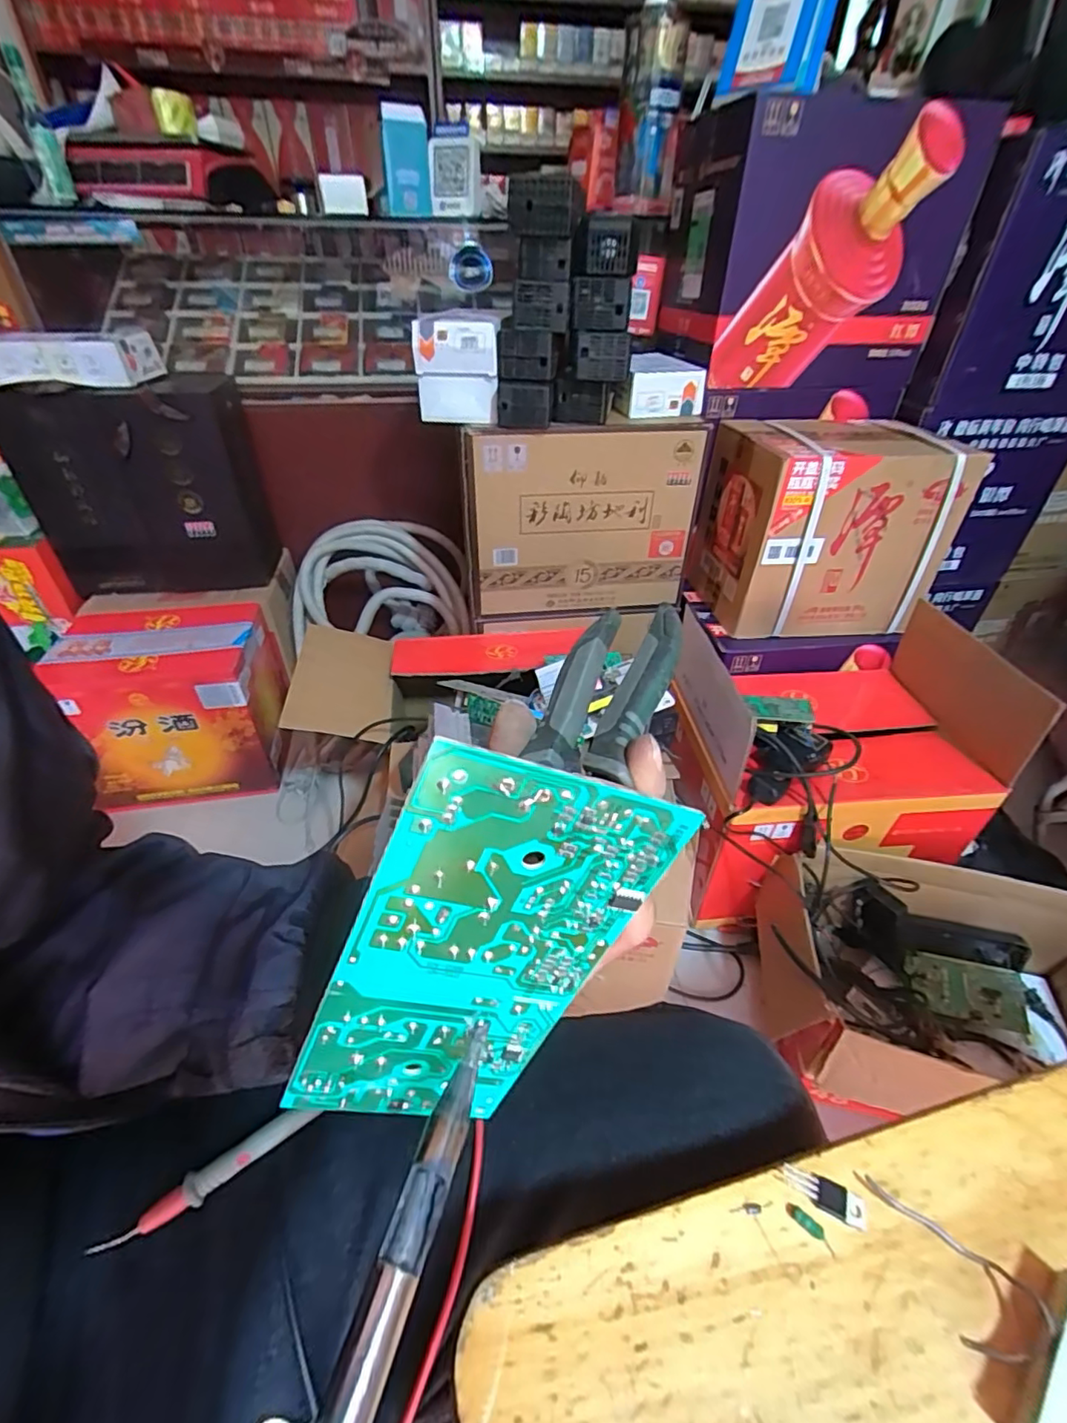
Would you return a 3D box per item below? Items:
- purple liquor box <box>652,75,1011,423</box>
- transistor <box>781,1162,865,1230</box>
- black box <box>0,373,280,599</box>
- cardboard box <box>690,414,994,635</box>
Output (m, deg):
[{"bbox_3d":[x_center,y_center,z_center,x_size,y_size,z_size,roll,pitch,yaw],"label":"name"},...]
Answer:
[{"bbox_3d":[0.431,-0.739,0.961,0.369,0.377,0.320,-5,40,-8],"label":"purple liquor box"},{"bbox_3d":[0.108,0.179,0.211,0.028,0.004,0.010,14,41,16],"label":"transistor"},{"bbox_3d":[-0.729,-0.433,1.113,0.385,0.359,0.187,-3,39,-4],"label":"black box"},{"bbox_3d":[0.474,-0.305,0.953,0.321,0.287,0.227,-4,40,-6],"label":"cardboard box"}]

